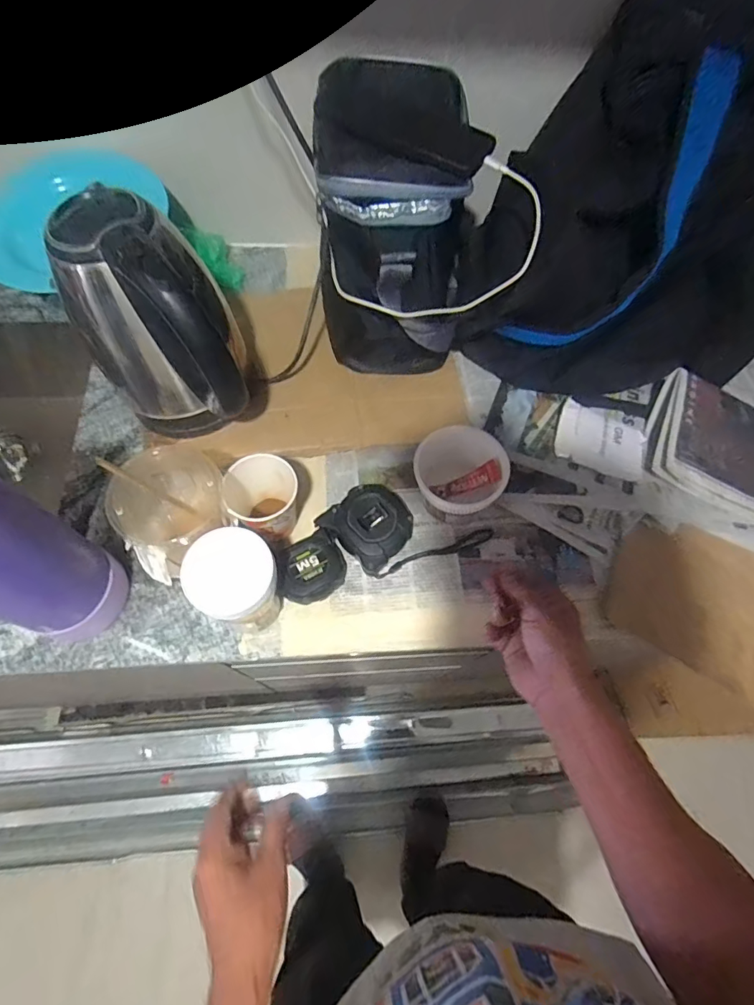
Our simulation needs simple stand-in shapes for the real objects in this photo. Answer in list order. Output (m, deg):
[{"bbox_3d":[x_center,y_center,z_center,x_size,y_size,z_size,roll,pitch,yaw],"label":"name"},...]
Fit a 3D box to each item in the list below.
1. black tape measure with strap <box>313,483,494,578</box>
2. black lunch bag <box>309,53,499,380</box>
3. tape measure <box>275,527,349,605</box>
[{"bbox_3d":[0.025,0.039,0.515,0.175,0.046,0.088,20,66,5],"label":"black tape measure with strap"},{"bbox_3d":[0.025,-0.304,0.556,0.181,0.228,0.254,1,66,-3],"label":"black lunch bag"},{"bbox_3d":[-0.068,0.070,0.506,0.071,0.034,0.061,-30,71,-16],"label":"tape measure"}]

